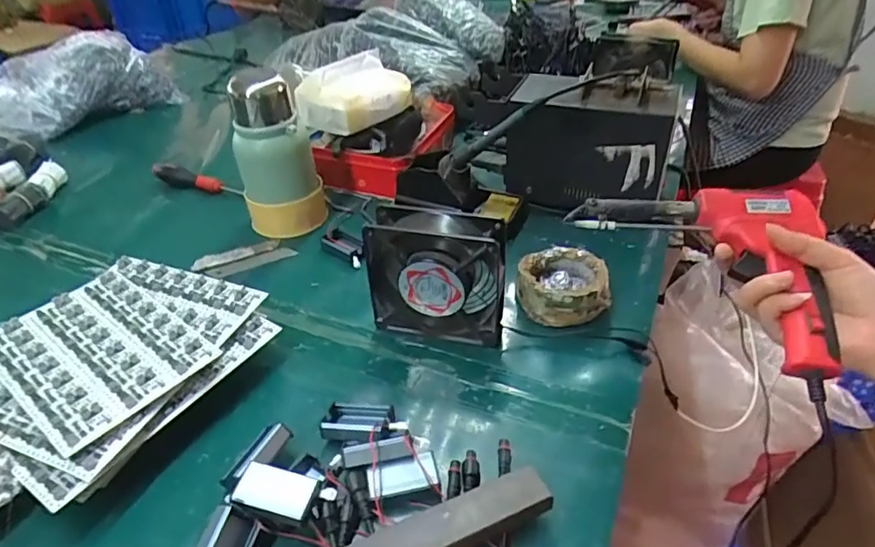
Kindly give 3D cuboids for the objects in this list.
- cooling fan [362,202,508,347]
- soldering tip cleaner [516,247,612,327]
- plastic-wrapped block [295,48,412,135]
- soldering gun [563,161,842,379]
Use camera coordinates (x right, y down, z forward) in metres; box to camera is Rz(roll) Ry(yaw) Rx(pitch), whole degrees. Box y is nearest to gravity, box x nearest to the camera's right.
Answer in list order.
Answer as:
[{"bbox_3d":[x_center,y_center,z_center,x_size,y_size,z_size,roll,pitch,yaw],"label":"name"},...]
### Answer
[{"bbox_3d":[0.000,0.002,0.500,0.121,0.124,0.045,7,38,11],"label":"cooling fan"},{"bbox_3d":[0.124,0.012,0.544,0.089,0.042,0.080,3,38,5],"label":"soldering tip cleaner"},{"bbox_3d":[-0.113,-0.249,0.741,0.081,0.066,0.142,25,45,30],"label":"plastic-wrapped block"},{"bbox_3d":[0.225,-0.026,0.420,0.199,0.033,0.130,39,71,24],"label":"soldering gun"}]

